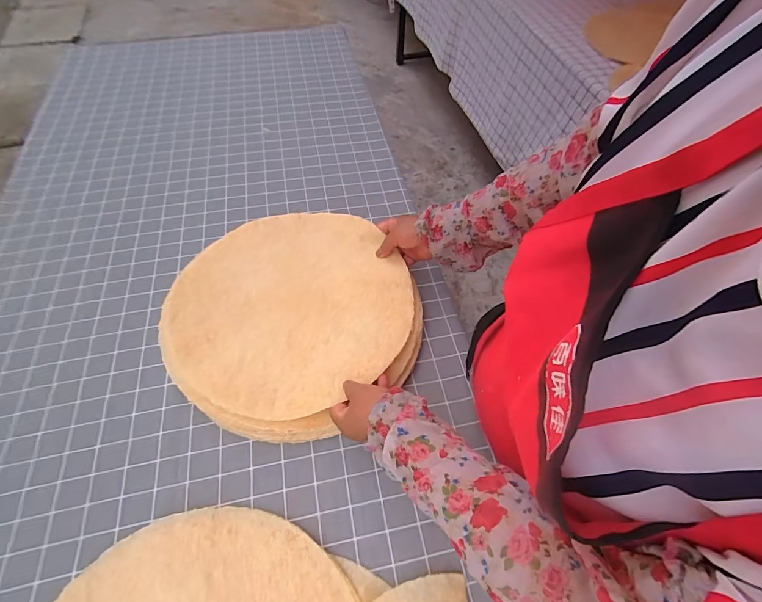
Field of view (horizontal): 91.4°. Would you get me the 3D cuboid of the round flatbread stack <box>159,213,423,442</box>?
[{"bbox_3d":[-0.137,0.009,0.570,0.350,0.039,0.355,0,59,-1],"label":"round flatbread stack"}]

